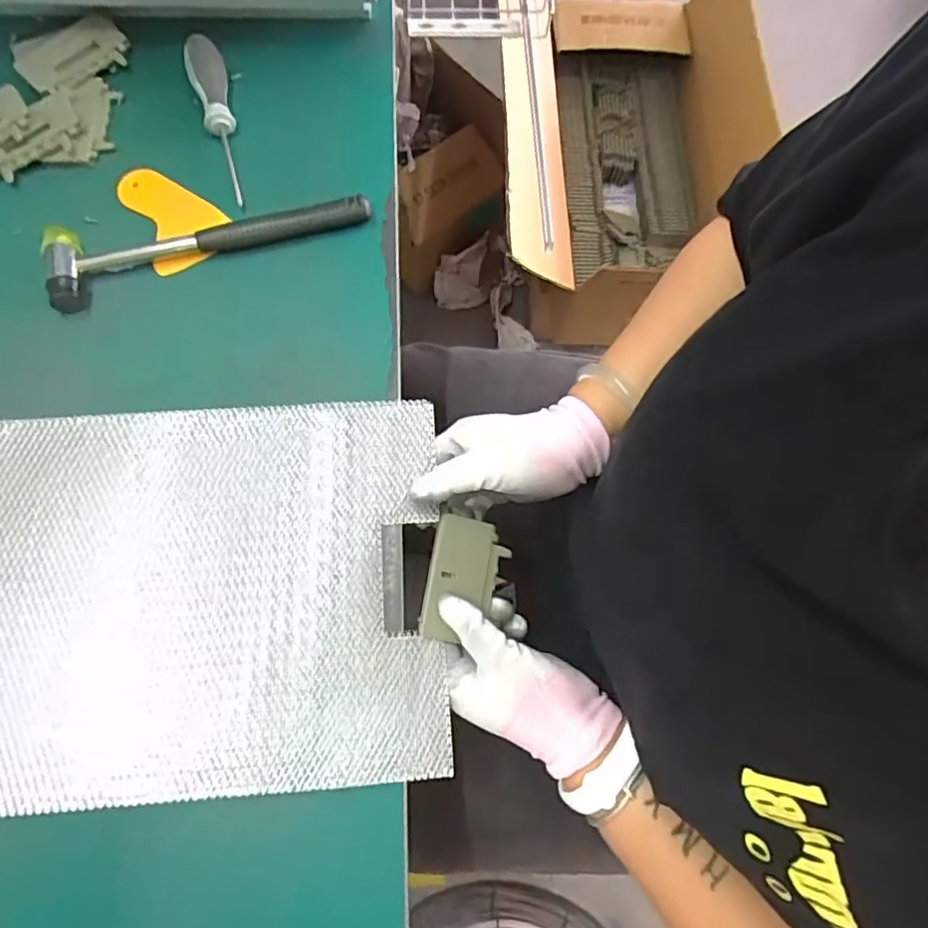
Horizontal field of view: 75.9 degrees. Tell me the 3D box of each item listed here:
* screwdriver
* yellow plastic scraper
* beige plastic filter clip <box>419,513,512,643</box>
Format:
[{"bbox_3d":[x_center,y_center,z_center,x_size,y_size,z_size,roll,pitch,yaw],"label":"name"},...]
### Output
[{"bbox_3d":[-0.202,-0.282,0.490,0.029,0.022,0.142,-15,89,-4],"label":"screwdriver"},{"bbox_3d":[-0.230,-0.201,0.474,0.065,0.010,0.103,-29,78,-9],"label":"yellow plastic scraper"},{"bbox_3d":[0.000,0.083,0.421,0.054,0.015,0.084,16,73,-17],"label":"beige plastic filter clip"}]

